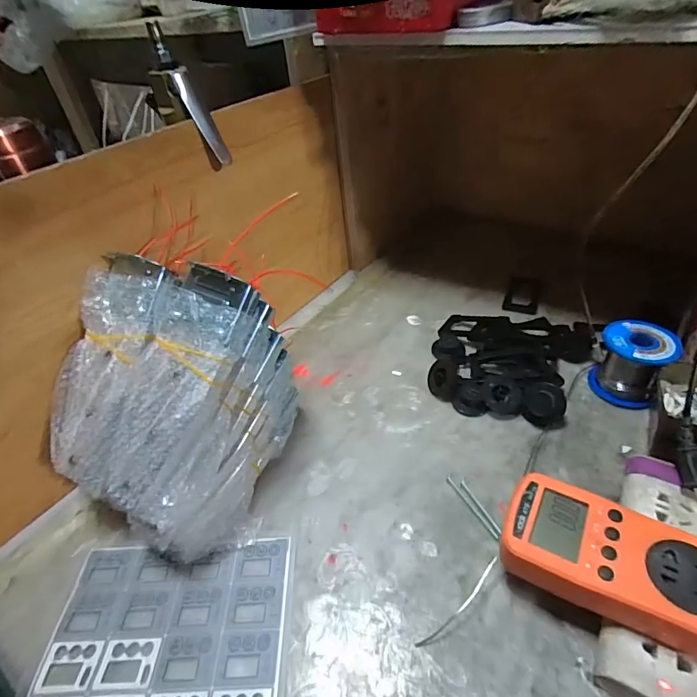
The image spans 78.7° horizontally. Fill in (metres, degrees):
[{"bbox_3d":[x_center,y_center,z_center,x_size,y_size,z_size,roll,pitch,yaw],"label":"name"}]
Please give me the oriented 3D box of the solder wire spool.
[{"bbox_3d":[0.279,0.014,0.421,0.060,0.065,0.060,23,50,30],"label":"solder wire spool"}]

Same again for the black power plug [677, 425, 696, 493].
[{"bbox_3d":[0.261,0.086,0.319,0.021,0.016,0.055,-8,73,0],"label":"black power plug"}]

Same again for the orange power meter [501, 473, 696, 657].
[{"bbox_3d":[0.168,0.136,0.273,0.125,0.033,0.067,20,49,30],"label":"orange power meter"}]

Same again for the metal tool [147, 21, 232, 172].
[{"bbox_3d":[-0.151,-0.221,0.387,0.033,0.117,0.027,-4,36,39],"label":"metal tool"}]

